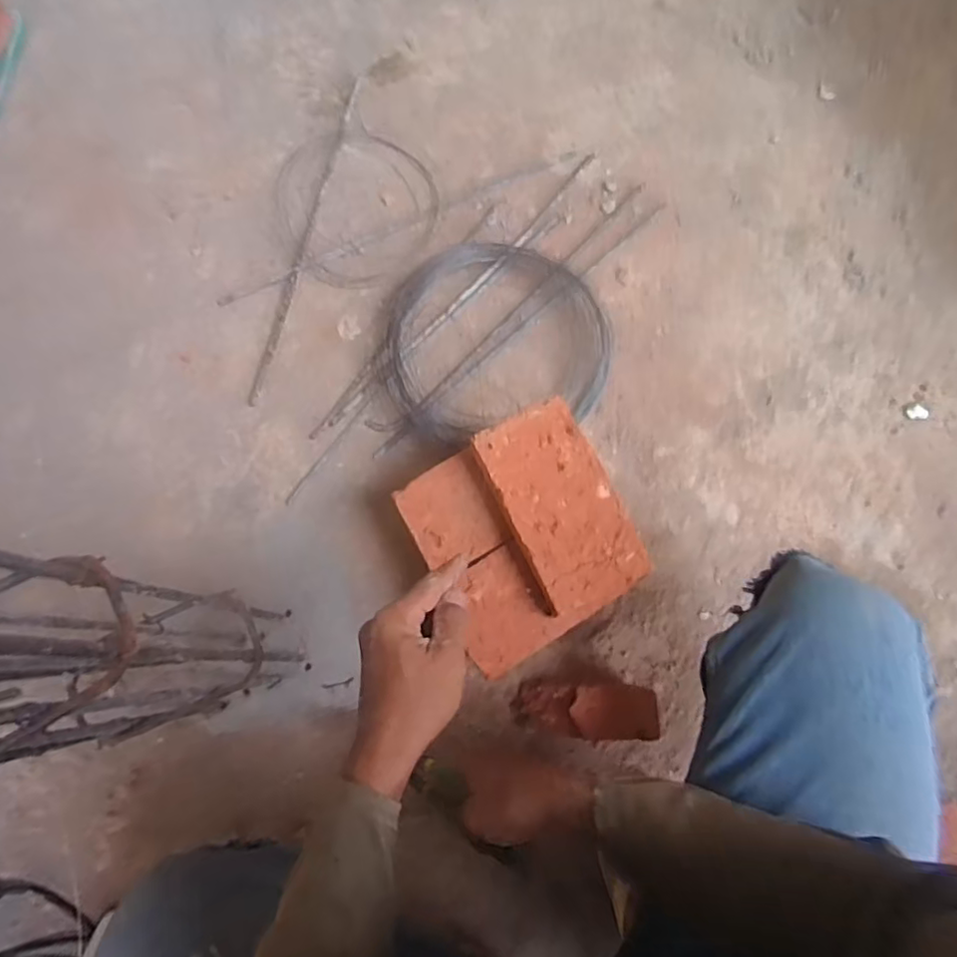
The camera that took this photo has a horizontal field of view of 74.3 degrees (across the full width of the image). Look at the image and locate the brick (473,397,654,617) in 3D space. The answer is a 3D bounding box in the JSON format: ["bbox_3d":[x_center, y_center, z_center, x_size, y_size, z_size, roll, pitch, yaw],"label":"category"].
[{"bbox_3d":[0.080,0.029,0.626,0.112,0.049,0.195,-25,77,-7],"label":"brick"}]

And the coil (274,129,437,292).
[{"bbox_3d":[-0.173,-0.396,0.908,0.223,0.032,0.249,-14,78,-4],"label":"coil"}]

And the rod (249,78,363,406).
[{"bbox_3d":[-0.239,-0.351,0.889,0.016,0.008,0.526,12,77,2],"label":"rod"}]

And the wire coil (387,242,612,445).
[{"bbox_3d":[0.021,-0.197,0.843,0.289,0.044,0.270,0,77,-1],"label":"wire coil"}]

